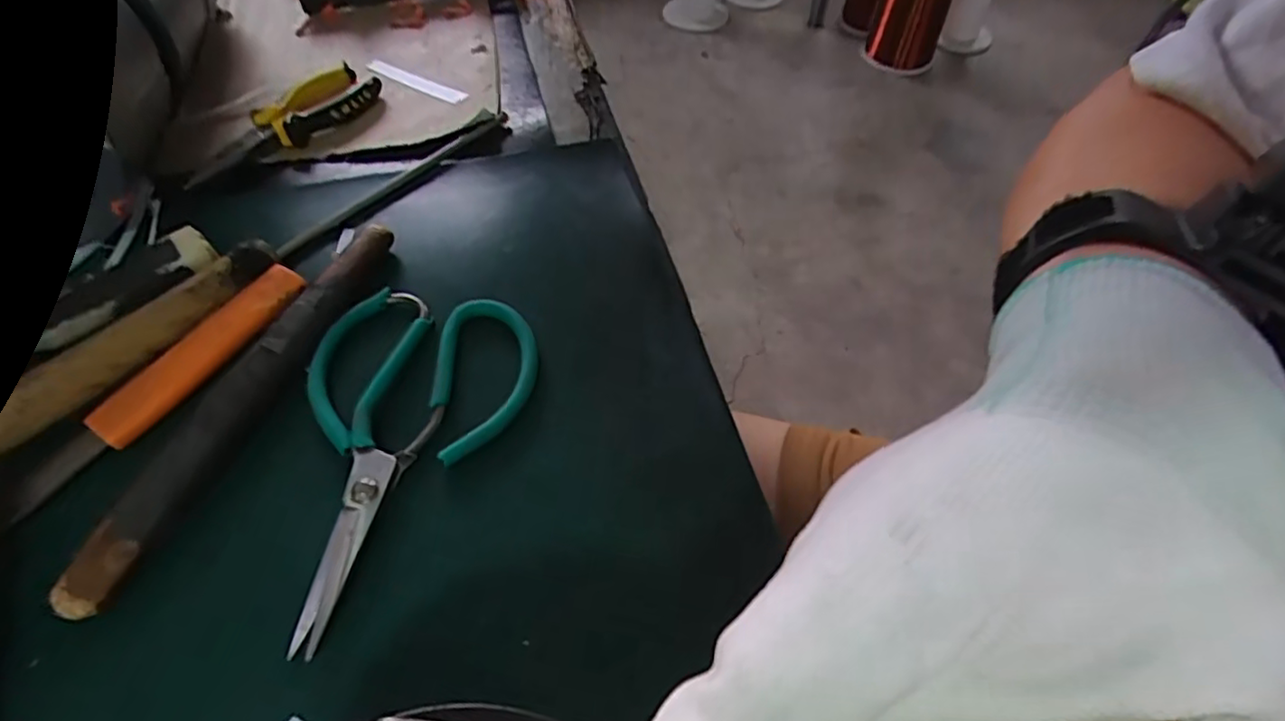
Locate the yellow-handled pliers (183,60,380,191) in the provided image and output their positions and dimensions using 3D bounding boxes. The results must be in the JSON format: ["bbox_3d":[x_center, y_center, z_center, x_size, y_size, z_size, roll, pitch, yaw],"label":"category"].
[{"bbox_3d":[-0.259,-0.176,0.462,0.053,0.025,0.151,30,59,21],"label":"yellow-handled pliers"}]

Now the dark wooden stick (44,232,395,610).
[{"bbox_3d":[-0.193,0.012,0.316,0.030,0.017,0.223,17,55,11],"label":"dark wooden stick"}]

